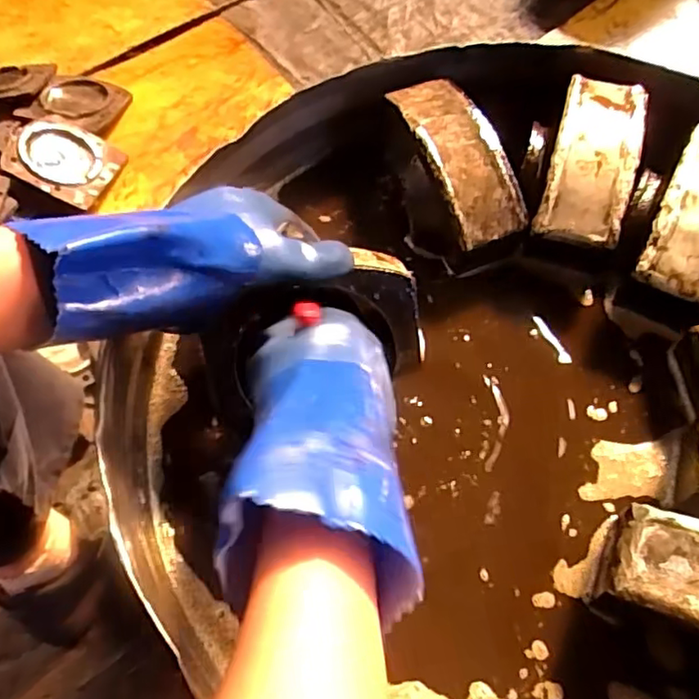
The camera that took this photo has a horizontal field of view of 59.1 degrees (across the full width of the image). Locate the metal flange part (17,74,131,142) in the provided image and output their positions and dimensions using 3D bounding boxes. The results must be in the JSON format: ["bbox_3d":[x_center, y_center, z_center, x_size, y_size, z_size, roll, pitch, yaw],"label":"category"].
[{"bbox_3d":[-0.455,-0.413,1.039,0.144,0.040,0.142,15,55,3],"label":"metal flange part"}]

